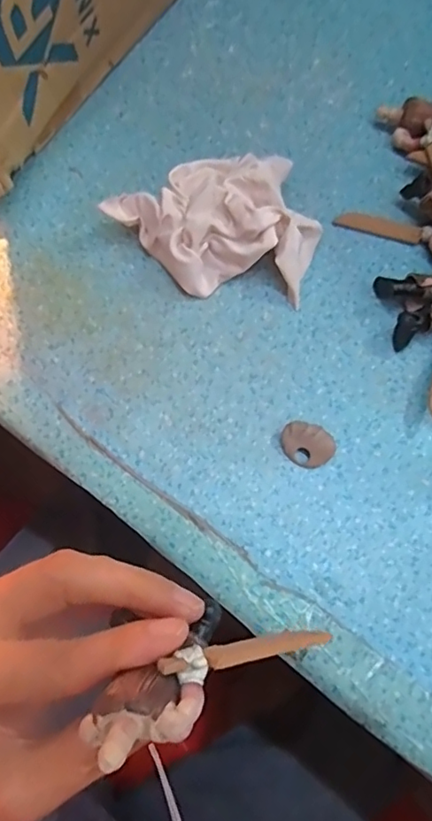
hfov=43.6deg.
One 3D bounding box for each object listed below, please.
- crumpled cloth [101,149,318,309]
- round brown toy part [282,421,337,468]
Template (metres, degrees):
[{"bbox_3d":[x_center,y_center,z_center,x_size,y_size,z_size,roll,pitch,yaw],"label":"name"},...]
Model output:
[{"bbox_3d":[0.000,-0.094,0.270,0.101,0.031,0.066,7,73,4],"label":"crumpled cloth"},{"bbox_3d":[0.042,0.016,0.247,0.024,0.010,0.018,4,73,3],"label":"round brown toy part"}]

